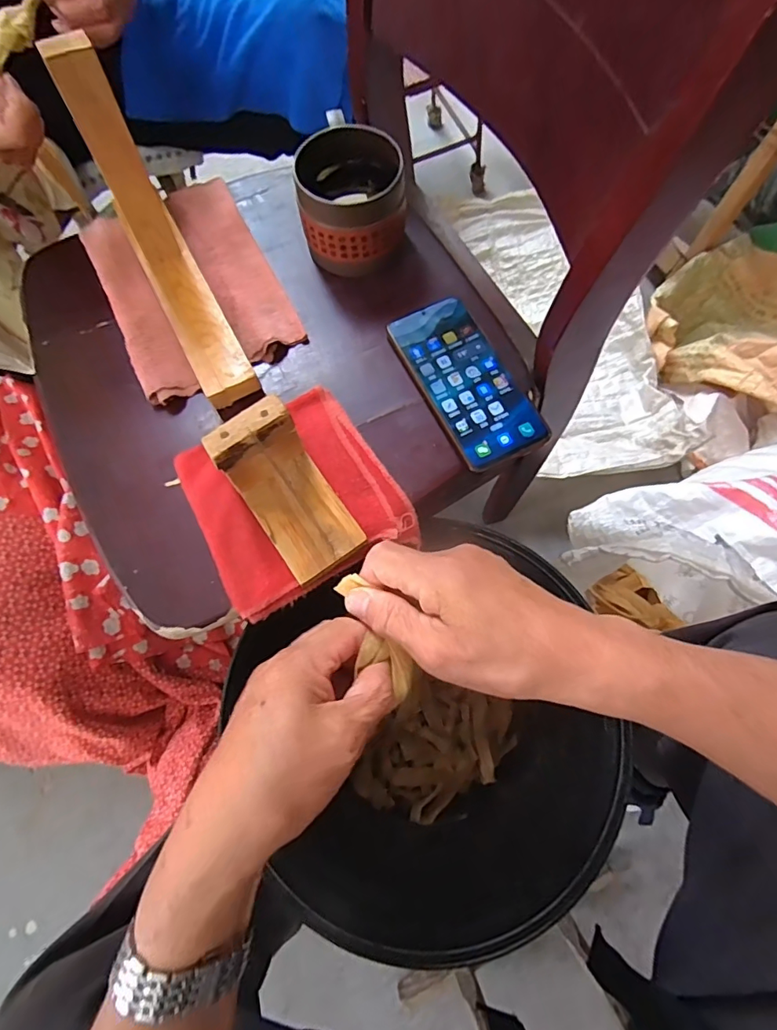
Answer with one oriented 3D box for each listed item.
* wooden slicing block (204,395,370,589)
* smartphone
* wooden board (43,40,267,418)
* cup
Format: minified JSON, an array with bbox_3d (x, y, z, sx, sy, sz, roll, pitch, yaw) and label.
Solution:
[{"bbox_3d":[-0.074,-0.014,0.346,0.067,0.068,0.108,-34,74,-8],"label":"wooden slicing block"},{"bbox_3d":[0.066,-0.115,0.417,0.076,0.008,0.160,-26,73,-6],"label":"smartphone"},{"bbox_3d":[-0.172,-0.198,0.363,0.045,0.157,0.175,-28,74,-7],"label":"wooden board"},{"bbox_3d":[-0.031,-0.275,0.436,0.091,0.079,0.084,-1,72,2],"label":"cup"}]

